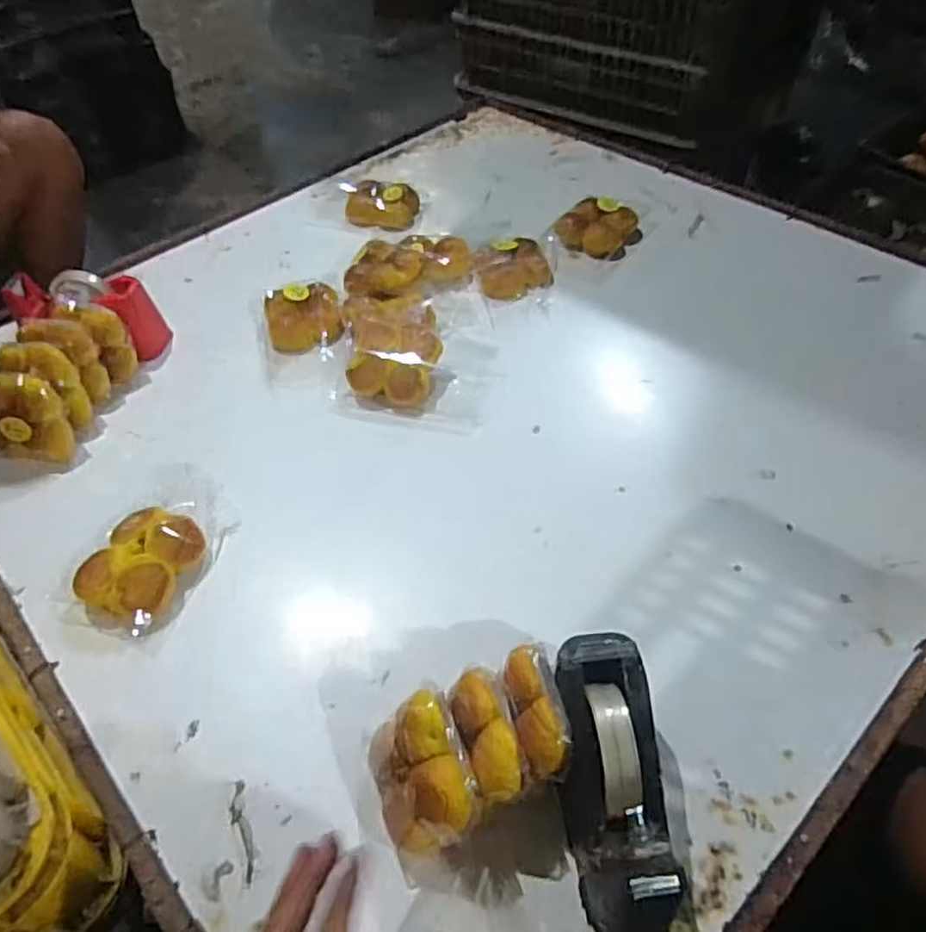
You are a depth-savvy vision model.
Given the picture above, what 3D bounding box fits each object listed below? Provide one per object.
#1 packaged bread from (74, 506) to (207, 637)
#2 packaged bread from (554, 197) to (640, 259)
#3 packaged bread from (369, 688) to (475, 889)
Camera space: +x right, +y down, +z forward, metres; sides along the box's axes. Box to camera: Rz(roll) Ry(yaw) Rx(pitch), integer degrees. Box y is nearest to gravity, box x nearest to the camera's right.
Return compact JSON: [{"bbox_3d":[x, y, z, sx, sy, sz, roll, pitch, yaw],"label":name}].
[{"bbox_3d":[-0.344,0.106,0.736,0.105,0.041,0.132,17,54,18],"label":"packaged bread"},{"bbox_3d":[0.214,-0.379,1.102,0.123,0.043,0.107,24,56,23],"label":"packaged bread"},{"bbox_3d":[-0.036,0.256,0.560,0.037,0.115,0.107,3,44,-50],"label":"packaged bread"}]

